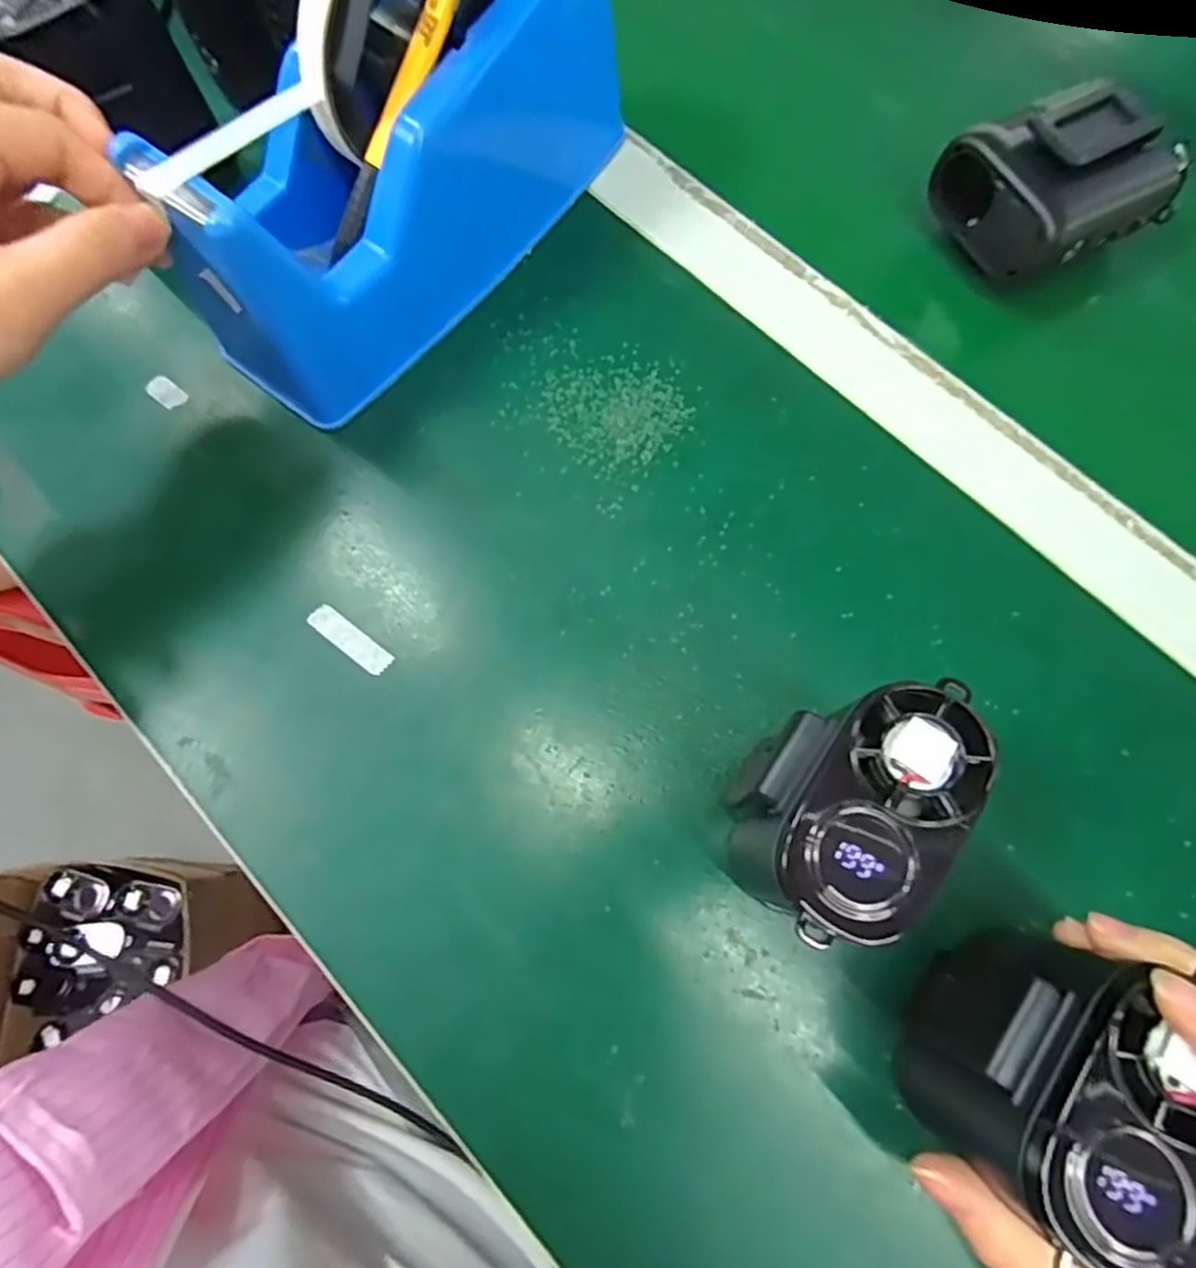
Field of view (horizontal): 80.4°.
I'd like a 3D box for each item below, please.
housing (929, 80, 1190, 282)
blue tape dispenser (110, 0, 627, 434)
[{"bbox_3d":[0.198,-0.193,0.300,0.083,0.049,0.062,-25,76,-6],"label":"housing"},{"bbox_3d":[-0.074,-0.187,0.269,0.063,0.107,0.203,39,79,10],"label":"blue tape dispenser"}]

